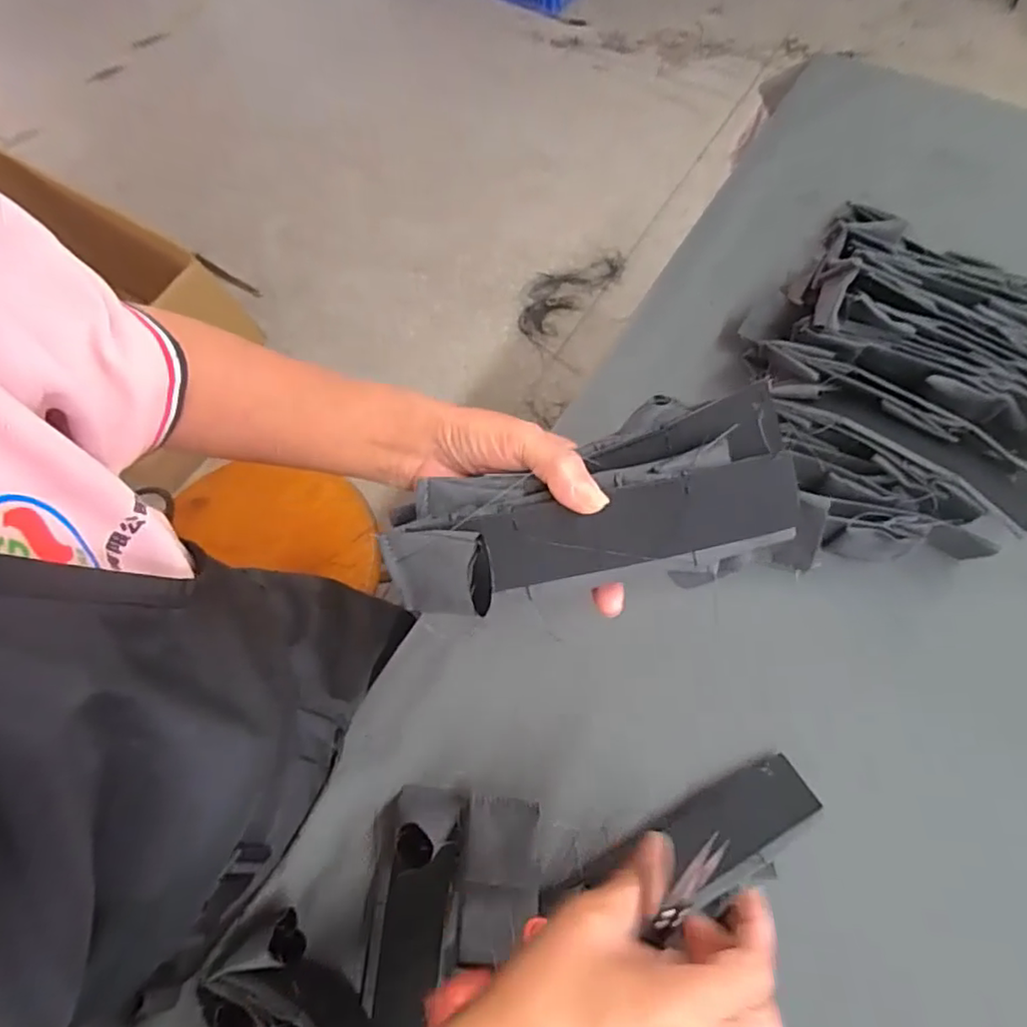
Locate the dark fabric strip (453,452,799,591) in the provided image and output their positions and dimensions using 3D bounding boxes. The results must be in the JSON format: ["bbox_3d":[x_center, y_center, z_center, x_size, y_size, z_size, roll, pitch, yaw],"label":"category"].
[{"bbox_3d":[0.059,0.005,0.285,0.148,0.006,0.038,-11,104,-1],"label":"dark fabric strip"}]

